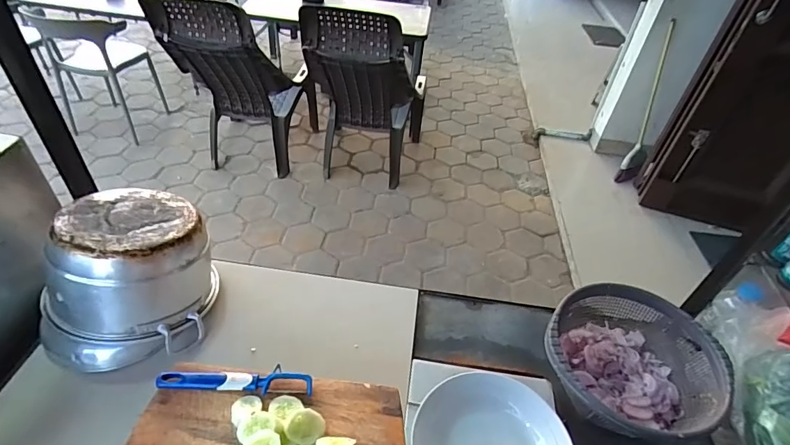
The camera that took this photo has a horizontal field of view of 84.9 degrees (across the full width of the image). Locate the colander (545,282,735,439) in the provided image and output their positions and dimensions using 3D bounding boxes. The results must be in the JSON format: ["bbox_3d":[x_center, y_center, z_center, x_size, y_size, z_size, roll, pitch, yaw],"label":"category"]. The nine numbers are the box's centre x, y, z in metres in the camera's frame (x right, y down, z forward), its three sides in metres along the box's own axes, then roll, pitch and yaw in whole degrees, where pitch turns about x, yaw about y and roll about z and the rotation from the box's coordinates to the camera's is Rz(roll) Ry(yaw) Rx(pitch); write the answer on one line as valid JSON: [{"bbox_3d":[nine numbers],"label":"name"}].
[{"bbox_3d":[0.363,0.225,0.677,0.245,0.097,0.239,27,47,21],"label":"colander"}]

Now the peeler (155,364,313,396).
[{"bbox_3d":[-0.190,0.189,0.519,0.178,0.015,0.030,1,43,-6],"label":"peeler"}]

